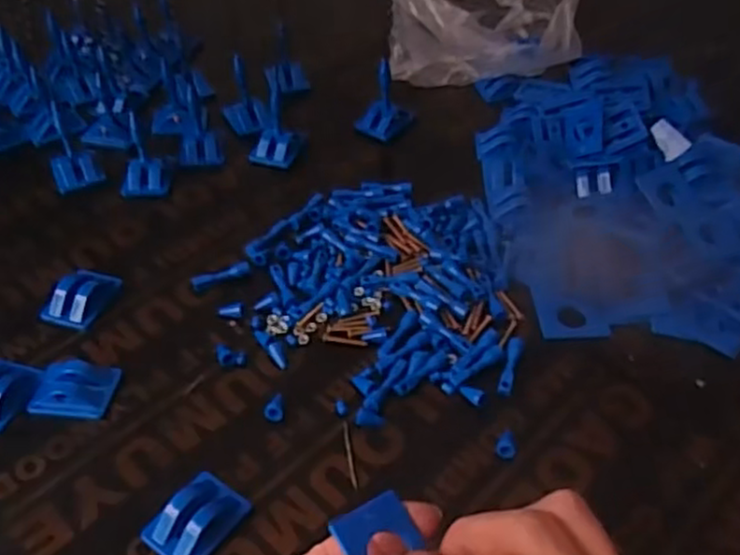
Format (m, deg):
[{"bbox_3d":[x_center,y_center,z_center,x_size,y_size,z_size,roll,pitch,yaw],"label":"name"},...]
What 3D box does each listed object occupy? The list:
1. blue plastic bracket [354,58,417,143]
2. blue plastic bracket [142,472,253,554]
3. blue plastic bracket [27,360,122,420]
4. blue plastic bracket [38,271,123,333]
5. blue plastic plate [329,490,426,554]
[{"bbox_3d":[0.012,-0.143,0.598,0.033,0.050,0.038,30,54,28],"label":"blue plastic bracket"},{"bbox_3d":[-0.084,0.119,0.365,0.032,0.012,0.044,27,53,26],"label":"blue plastic bracket"},{"bbox_3d":[-0.166,0.063,0.425,0.041,0.009,0.036,5,46,7],"label":"blue plastic bracket"},{"bbox_3d":[-0.183,0.013,0.474,0.033,0.011,0.044,9,47,11],"label":"blue plastic bracket"},{"bbox_3d":[0.008,0.101,0.273,0.032,0.005,0.043,-8,54,-38],"label":"blue plastic plate"}]

